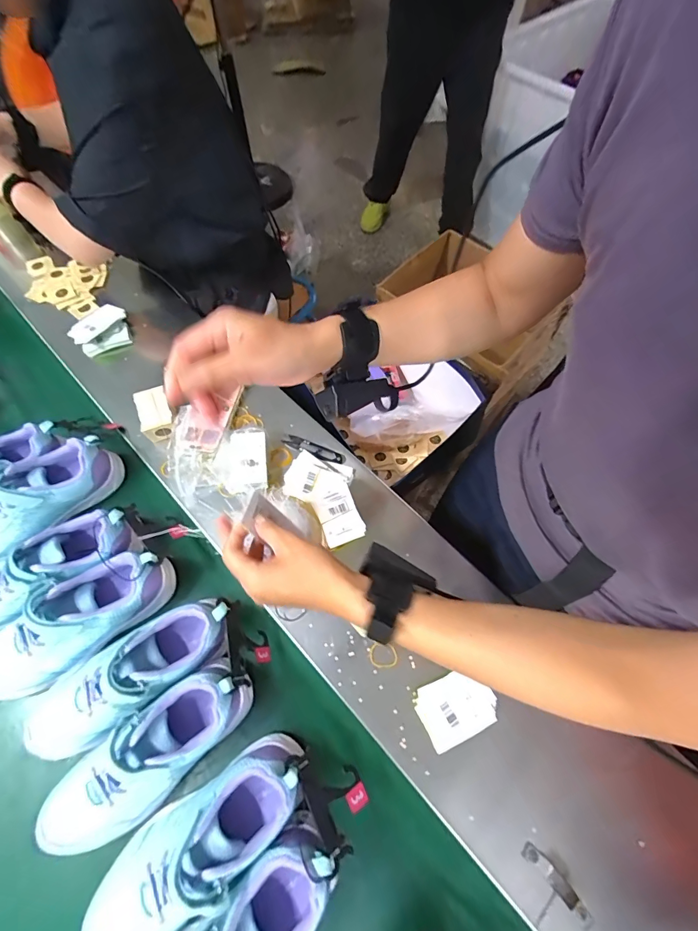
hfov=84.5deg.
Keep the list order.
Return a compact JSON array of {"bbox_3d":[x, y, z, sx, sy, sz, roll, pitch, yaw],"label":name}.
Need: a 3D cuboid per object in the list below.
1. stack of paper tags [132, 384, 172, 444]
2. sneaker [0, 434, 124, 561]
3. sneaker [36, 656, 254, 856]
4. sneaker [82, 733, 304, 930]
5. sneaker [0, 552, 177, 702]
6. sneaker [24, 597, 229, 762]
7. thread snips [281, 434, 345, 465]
[{"bbox_3d":[-0.300,-0.080,0.599,0.047,0.042,0.070,-22,65,-12],"label":"stack of paper tags"},{"bbox_3d":[-0.456,0.048,0.546,0.238,0.074,0.089,-37,68,-18],"label":"sneaker"},{"bbox_3d":[-0.211,0.308,0.411,0.232,0.076,0.078,-37,69,-18],"label":"sneaker"},{"bbox_3d":[-0.148,0.379,0.383,0.237,0.073,0.092,-30,66,-15],"label":"sneaker"},{"bbox_3d":[-0.340,0.190,0.475,0.240,0.078,0.086,-36,68,-18],"label":"sneaker"},{"bbox_3d":[-0.252,0.235,0.448,0.235,0.072,0.091,-27,66,-14],"label":"sneaker"},{"bbox_3d":[-0.055,-0.026,0.597,0.104,0.009,0.021,25,65,12],"label":"thread snips"}]

